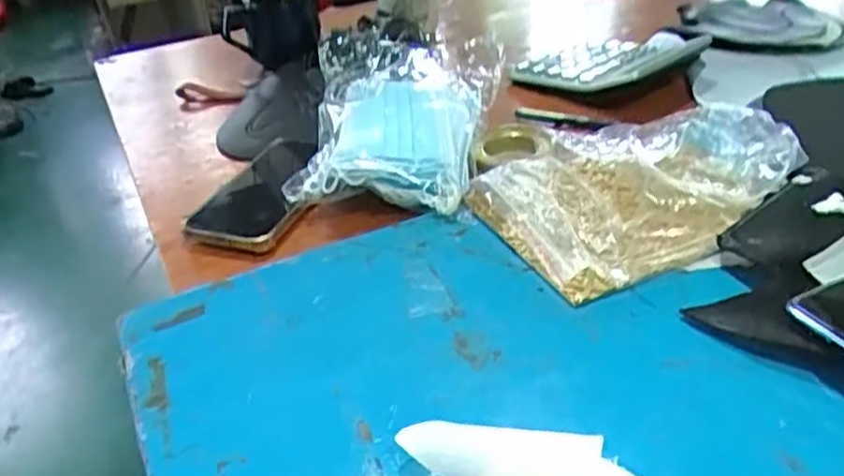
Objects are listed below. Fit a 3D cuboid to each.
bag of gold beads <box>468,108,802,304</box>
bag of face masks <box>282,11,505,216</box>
[{"bbox_3d":[0.163,-0.050,0.522,0.240,0.039,0.160,-22,36,-23],"label":"bag of gold beads"},{"bbox_3d":[-0.016,-0.131,0.659,0.177,0.058,0.316,-4,33,3],"label":"bag of face masks"}]

